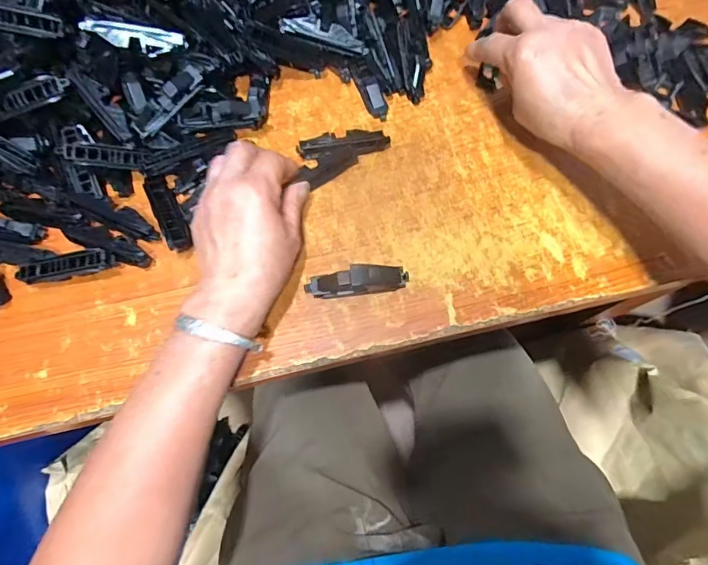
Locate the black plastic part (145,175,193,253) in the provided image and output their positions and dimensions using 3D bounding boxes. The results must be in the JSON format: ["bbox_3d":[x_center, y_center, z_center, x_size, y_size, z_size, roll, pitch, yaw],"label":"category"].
[{"bbox_3d":[-0.156,-0.058,0.378,0.019,0.015,0.073,-26,73,-6],"label":"black plastic part"}]

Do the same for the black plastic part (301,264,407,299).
[{"bbox_3d":[0.003,-0.001,0.358,0.081,0.023,0.020,-5,72,0],"label":"black plastic part"}]

